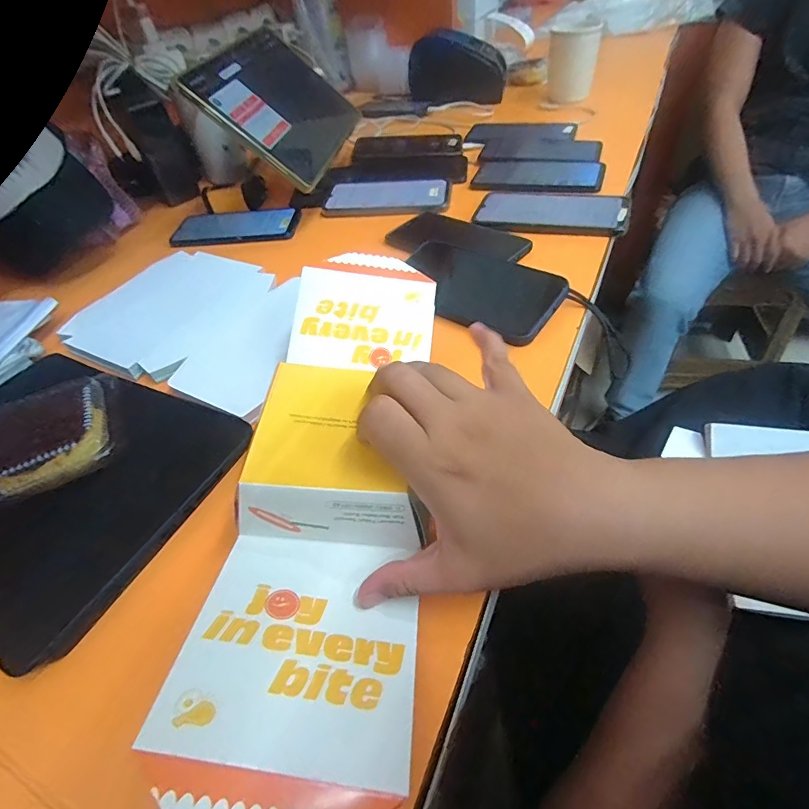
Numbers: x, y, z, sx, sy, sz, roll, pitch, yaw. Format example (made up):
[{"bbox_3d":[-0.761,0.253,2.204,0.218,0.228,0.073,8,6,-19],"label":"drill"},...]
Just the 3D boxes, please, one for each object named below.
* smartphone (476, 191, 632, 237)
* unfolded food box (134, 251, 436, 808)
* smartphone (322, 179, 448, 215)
[{"bbox_3d":[0.169,-0.224,0.518,0.168,0.013,0.086,16,53,21],"label":"smartphone"},{"bbox_3d":[-0.041,0.029,0.269,0.101,0.052,0.344,0,53,6],"label":"unfolded food box"},{"bbox_3d":[-0.024,-0.280,0.597,0.166,0.013,0.079,3,49,11],"label":"smartphone"}]

